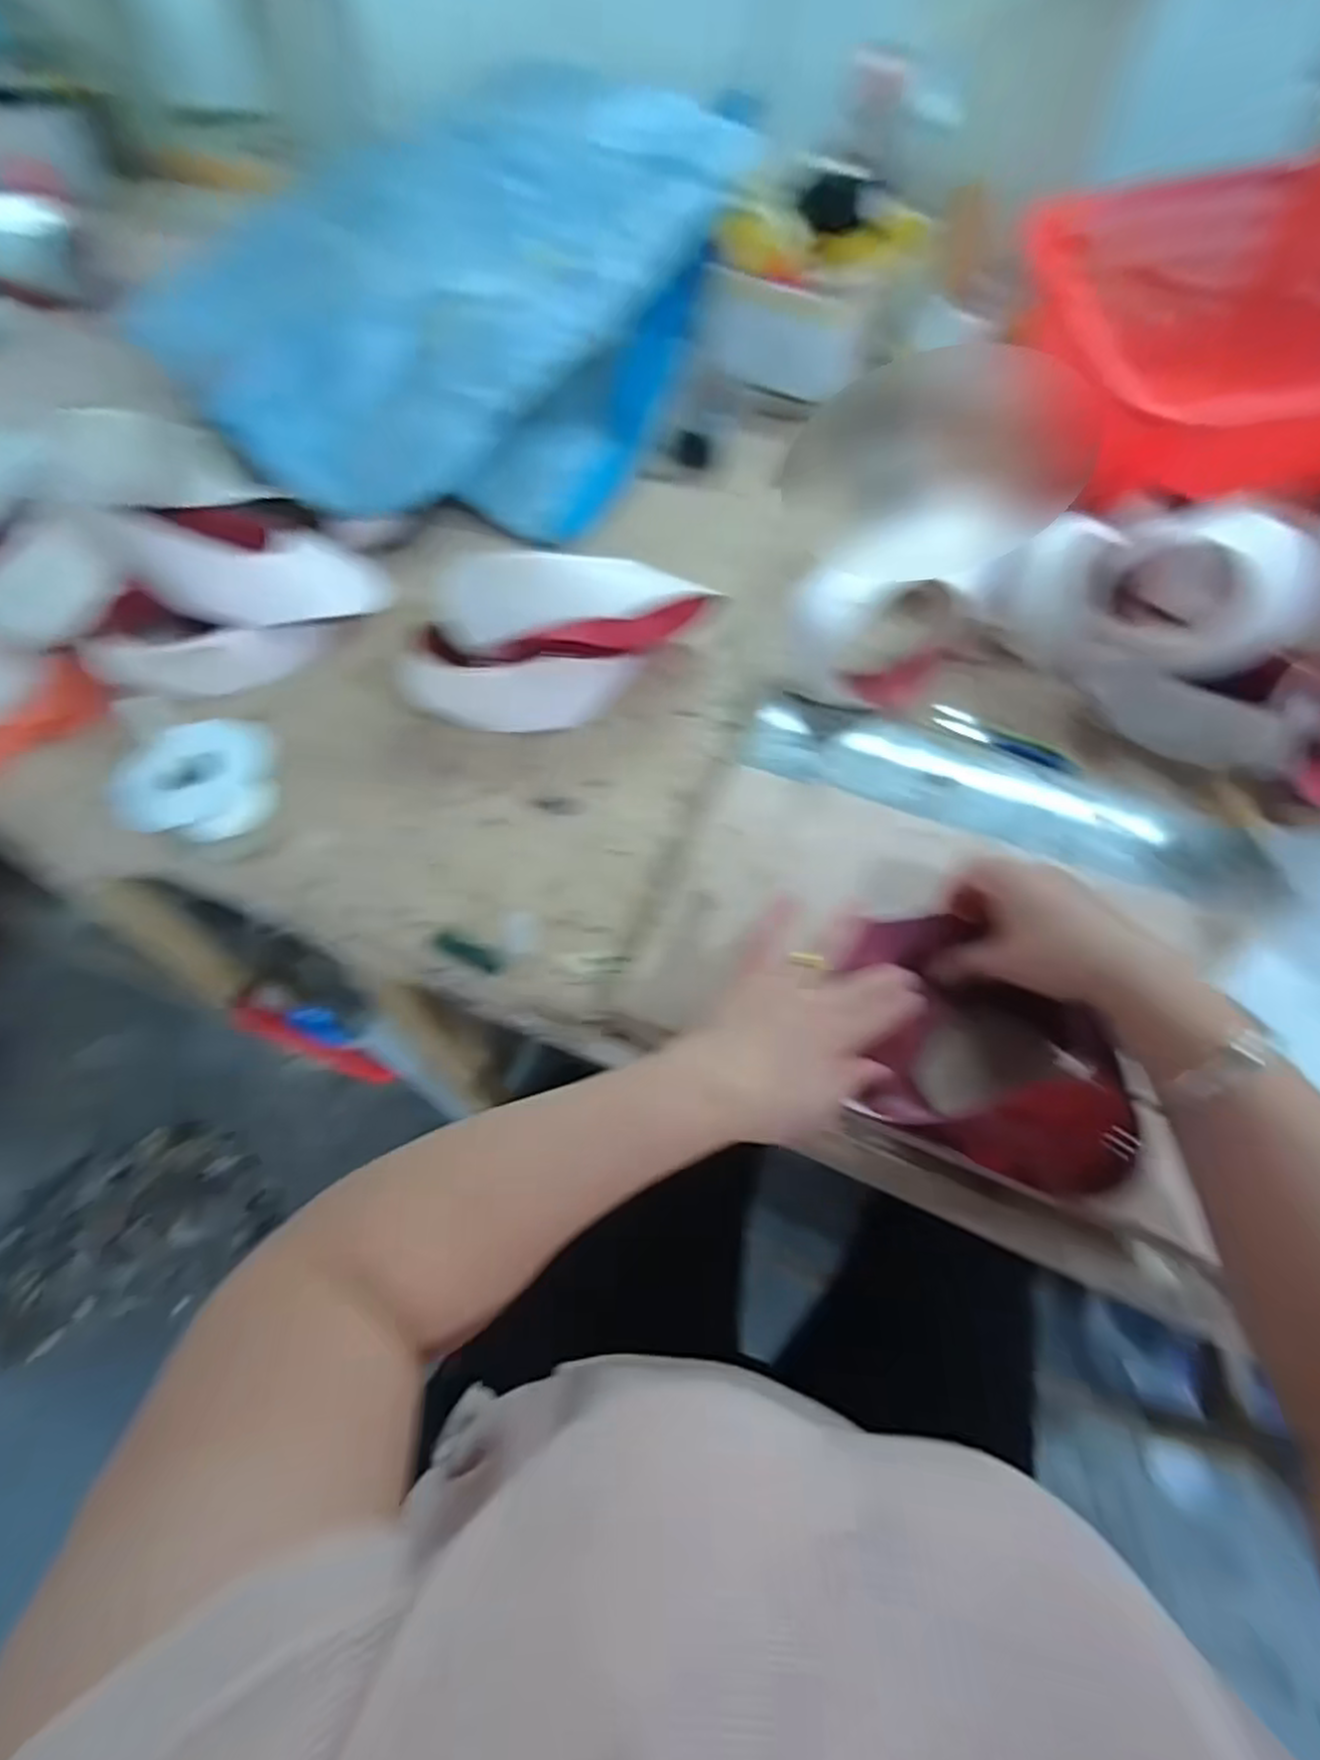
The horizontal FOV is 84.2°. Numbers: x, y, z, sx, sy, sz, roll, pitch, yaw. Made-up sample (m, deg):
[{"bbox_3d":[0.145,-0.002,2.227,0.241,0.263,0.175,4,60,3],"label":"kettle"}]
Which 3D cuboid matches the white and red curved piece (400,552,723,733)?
[{"bbox_3d":[-0.074,-0.189,0.583,0.241,0.091,0.095,-9,59,-5],"label":"white and red curved piece"}]

